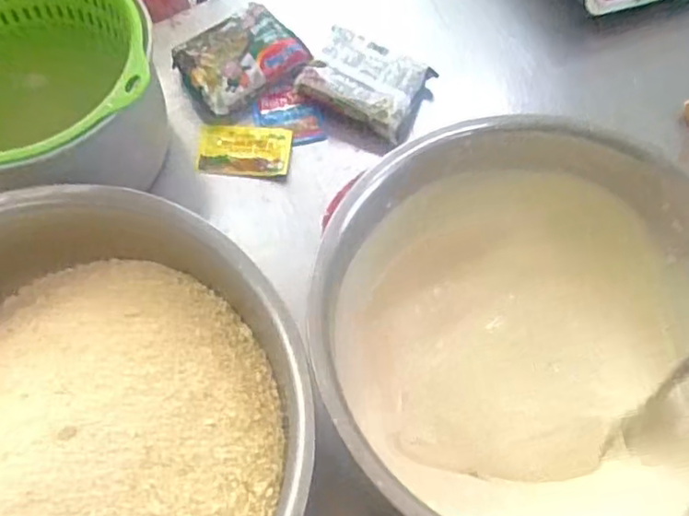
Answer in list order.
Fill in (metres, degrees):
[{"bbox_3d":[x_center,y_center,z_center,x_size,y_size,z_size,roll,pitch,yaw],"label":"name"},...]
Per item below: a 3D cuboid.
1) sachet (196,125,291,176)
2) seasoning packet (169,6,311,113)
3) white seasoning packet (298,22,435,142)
[{"bbox_3d":[-0.106,-0.116,0.683,0.097,0.012,0.059,5,65,1],"label":"sachet"},{"bbox_3d":[-0.115,-0.219,0.708,0.127,0.029,0.099,-33,70,-15],"label":"seasoning packet"},{"bbox_3d":[0.023,-0.193,0.697,0.121,0.037,0.103,26,67,10],"label":"white seasoning packet"}]

